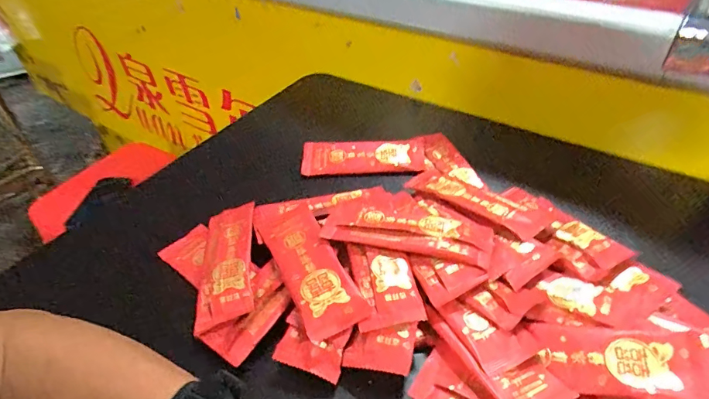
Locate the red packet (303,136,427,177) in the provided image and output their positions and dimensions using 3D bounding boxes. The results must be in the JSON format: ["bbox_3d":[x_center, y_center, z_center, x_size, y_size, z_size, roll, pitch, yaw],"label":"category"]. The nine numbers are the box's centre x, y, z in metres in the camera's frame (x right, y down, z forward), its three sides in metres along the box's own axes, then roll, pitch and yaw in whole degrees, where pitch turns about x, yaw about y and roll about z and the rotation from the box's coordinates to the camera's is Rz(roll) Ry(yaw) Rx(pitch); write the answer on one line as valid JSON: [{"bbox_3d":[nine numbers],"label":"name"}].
[{"bbox_3d":[0.010,-0.052,0.496,0.137,0.007,0.051,-2,44,4],"label":"red packet"}]

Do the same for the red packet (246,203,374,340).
[{"bbox_3d":[-0.043,0.046,0.366,0.048,0.011,0.155,-29,44,-9],"label":"red packet"}]

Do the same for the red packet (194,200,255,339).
[{"bbox_3d":[-0.112,0.051,0.385,0.047,0.010,0.131,-21,40,7],"label":"red packet"}]

